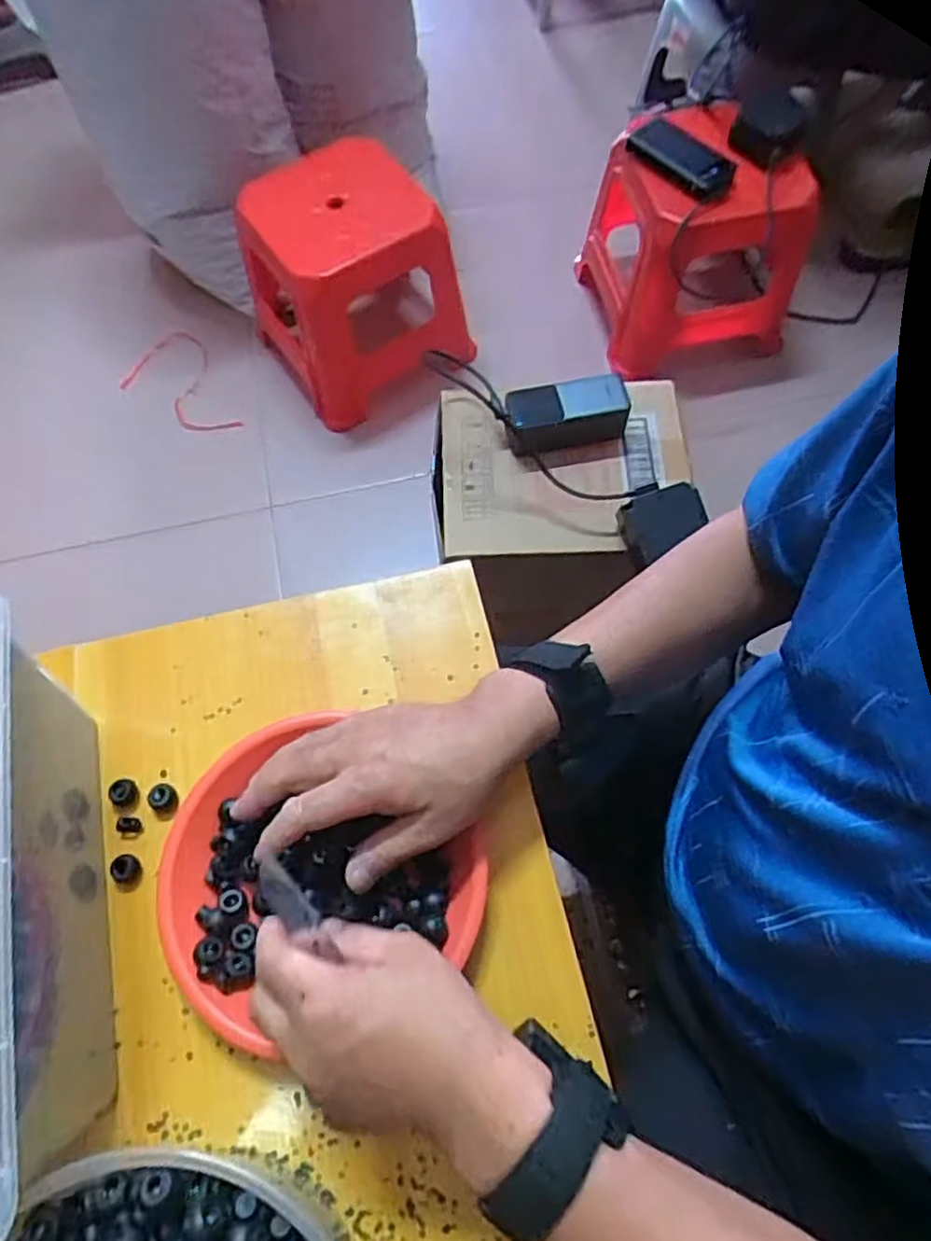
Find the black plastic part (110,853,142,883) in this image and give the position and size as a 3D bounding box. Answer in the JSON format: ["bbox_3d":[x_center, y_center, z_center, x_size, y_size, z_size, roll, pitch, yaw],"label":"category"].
[{"bbox_3d":[-0.222,0.161,0.468,0.018,0.011,0.017,-1,66,2],"label":"black plastic part"}]

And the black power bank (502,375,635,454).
[{"bbox_3d":[0.112,-0.226,0.789,0.137,0.053,0.049,-12,67,-3],"label":"black power bank"}]

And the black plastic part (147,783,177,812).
[{"bbox_3d":[-0.204,0.119,0.484,0.019,0.007,0.017,20,68,10],"label":"black plastic part"}]

